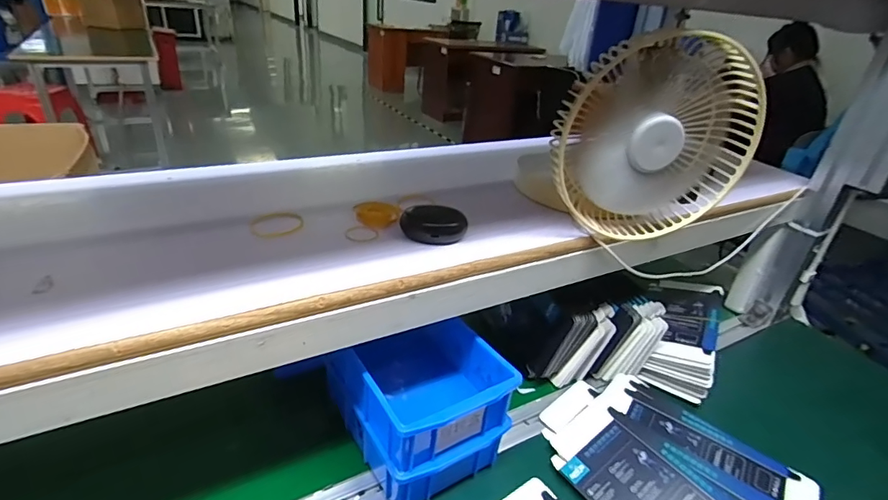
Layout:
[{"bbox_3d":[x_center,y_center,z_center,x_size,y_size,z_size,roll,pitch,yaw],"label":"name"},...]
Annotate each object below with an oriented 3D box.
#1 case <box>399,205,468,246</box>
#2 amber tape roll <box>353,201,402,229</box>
[{"bbox_3d":[-0.010,-0.025,0.453,0.062,0.021,0.049,5,29,-2],"label":"case"},{"bbox_3d":[-0.068,-0.037,0.491,0.048,0.011,0.042,-3,30,-15],"label":"amber tape roll"}]

